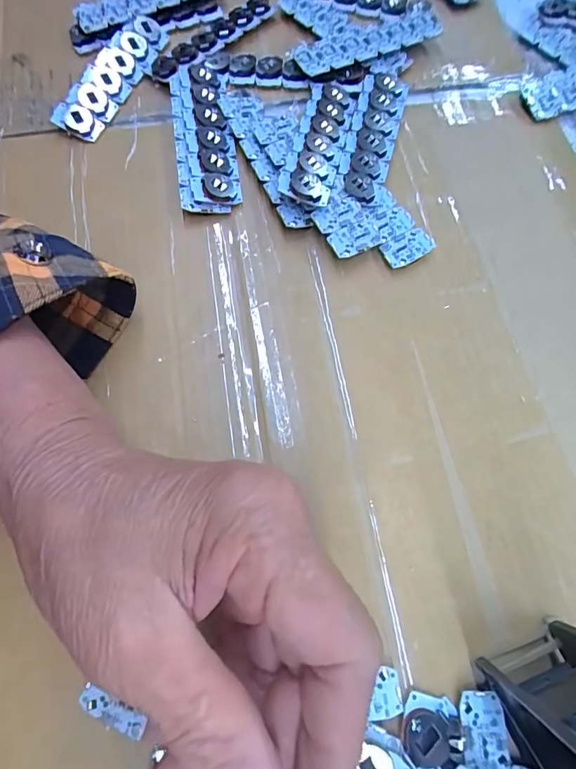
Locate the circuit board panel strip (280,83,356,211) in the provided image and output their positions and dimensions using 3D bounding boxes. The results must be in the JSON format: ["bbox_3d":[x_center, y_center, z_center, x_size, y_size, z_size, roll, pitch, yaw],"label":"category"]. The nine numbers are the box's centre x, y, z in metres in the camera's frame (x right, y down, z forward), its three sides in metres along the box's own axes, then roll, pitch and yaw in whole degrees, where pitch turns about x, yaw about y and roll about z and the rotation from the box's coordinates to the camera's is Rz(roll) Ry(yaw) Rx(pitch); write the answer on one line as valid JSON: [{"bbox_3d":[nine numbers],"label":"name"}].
[{"bbox_3d":[0.019,-0.149,0.267,0.029,0.005,0.104,16,64,-5],"label":"circuit board panel strip"}]

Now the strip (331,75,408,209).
[{"bbox_3d":[0.053,-0.156,0.277,0.029,0.010,0.107,14,70,7],"label":"strip"}]

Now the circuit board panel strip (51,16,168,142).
[{"bbox_3d":[-0.115,-0.207,0.291,0.027,0.012,0.110,20,70,9],"label":"circuit board panel strip"}]

